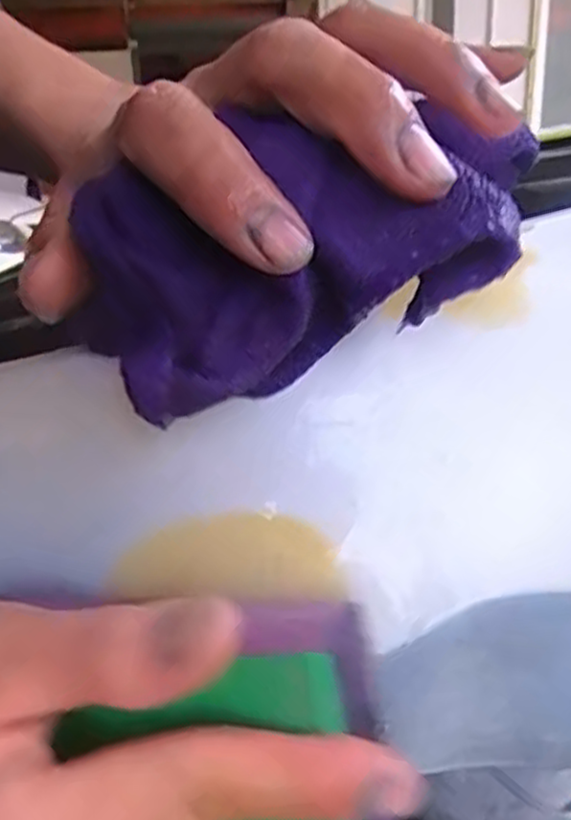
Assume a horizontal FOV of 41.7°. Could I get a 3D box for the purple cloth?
[{"bbox_3d":[0.000,-0.036,0.177,0.110,0.059,0.031,-15,17,12],"label":"purple cloth"}]

